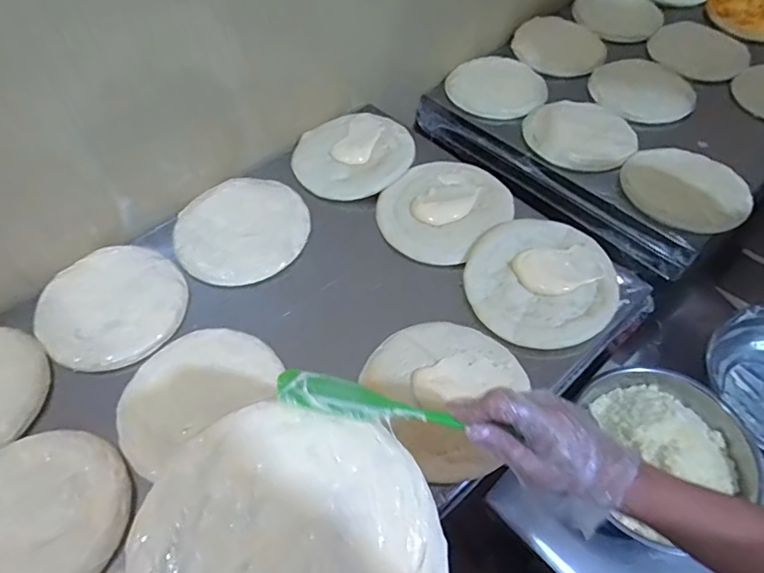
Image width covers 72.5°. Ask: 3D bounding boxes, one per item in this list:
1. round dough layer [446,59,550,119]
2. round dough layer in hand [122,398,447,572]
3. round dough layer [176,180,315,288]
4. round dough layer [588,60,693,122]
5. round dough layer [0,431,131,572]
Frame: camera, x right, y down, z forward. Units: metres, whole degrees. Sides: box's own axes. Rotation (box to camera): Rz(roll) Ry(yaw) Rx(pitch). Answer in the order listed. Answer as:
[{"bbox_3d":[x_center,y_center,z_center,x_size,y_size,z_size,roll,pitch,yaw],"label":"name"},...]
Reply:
[{"bbox_3d":[0.236,-0.408,1.064,0.191,0.015,0.157,28,69,16],"label":"round dough layer"},{"bbox_3d":[-0.059,0.176,0.347,0.194,0.011,0.193,3,67,-7],"label":"round dough layer in hand"},{"bbox_3d":[-0.217,-0.090,0.811,0.198,0.010,0.190,0,61,-1],"label":"round dough layer"},{"bbox_3d":[0.519,-0.398,1.049,0.188,0.018,0.194,-1,54,2],"label":"round dough layer"},{"bbox_3d":[-0.384,0.255,0.564,0.200,0.018,0.193,-1,54,2],"label":"round dough layer"}]

